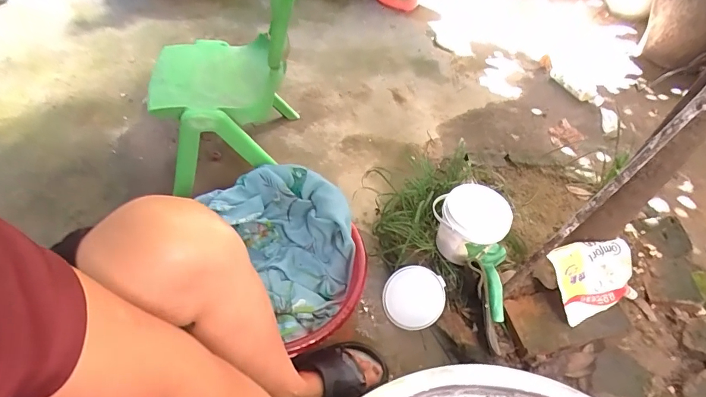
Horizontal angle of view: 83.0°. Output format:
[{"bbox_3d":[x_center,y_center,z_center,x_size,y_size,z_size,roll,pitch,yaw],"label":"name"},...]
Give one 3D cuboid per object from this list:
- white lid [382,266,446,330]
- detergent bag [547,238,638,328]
[{"bbox_3d":[0.121,0.200,0.804,0.117,0.020,0.123,-5,75,19],"label":"white lid"},{"bbox_3d":[0.472,0.156,0.790,0.170,0.035,0.139,-14,94,-13],"label":"detergent bag"}]

